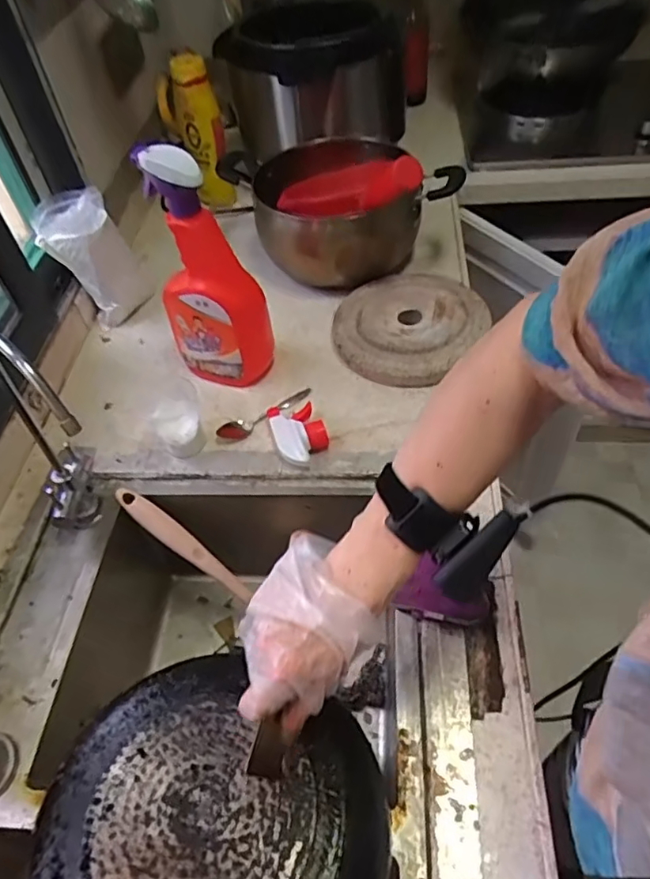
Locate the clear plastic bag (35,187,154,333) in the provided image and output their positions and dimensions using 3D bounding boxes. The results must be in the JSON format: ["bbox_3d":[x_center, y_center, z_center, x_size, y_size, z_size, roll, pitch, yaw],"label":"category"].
[{"bbox_3d":[-0.331,-0.259,0.859,0.113,0.160,0.112,-23,51,-13],"label":"clear plastic bag"}]

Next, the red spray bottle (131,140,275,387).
[{"bbox_3d":[-0.139,-0.188,0.691,0.116,0.292,0.057,16,53,19],"label":"red spray bottle"}]

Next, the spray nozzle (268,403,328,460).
[{"bbox_3d":[-0.030,-0.009,0.696,0.056,0.032,0.088,-19,50,-10],"label":"spray nozzle"}]

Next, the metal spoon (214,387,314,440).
[{"bbox_3d":[-0.073,-0.037,0.732,0.136,0.022,0.027,-31,54,-20],"label":"metal spoon"}]

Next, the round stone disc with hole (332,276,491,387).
[{"bbox_3d":[0.114,-0.163,0.818,0.188,0.032,0.222,23,56,23],"label":"round stone disc with hole"}]

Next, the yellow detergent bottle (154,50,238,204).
[{"bbox_3d":[-0.229,-0.539,1.041,0.106,0.237,0.065,-2,50,5],"label":"yellow detergent bottle"}]

